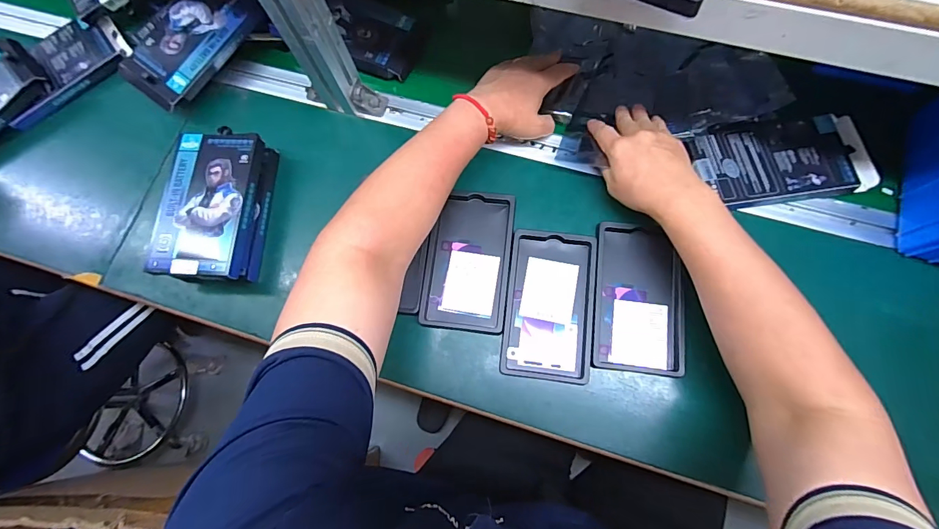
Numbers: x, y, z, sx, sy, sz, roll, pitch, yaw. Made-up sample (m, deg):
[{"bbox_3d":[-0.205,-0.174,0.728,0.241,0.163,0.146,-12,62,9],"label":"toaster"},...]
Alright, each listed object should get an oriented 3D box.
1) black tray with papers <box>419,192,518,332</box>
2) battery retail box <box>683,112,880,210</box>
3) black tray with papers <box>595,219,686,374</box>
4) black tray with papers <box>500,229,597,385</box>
[{"bbox_3d":[0.000,-0.006,0.468,0.092,0.022,0.157,7,75,5],"label":"black tray with papers"},{"bbox_3d":[0.355,-0.119,0.463,0.184,0.010,0.092,-7,74,1],"label":"battery retail box"},{"bbox_3d":[0.183,0.034,0.443,0.089,0.016,0.158,5,75,4],"label":"black tray with papers"},{"bbox_3d":[0.088,0.043,0.448,0.092,0.011,0.158,6,75,5],"label":"black tray with papers"}]

